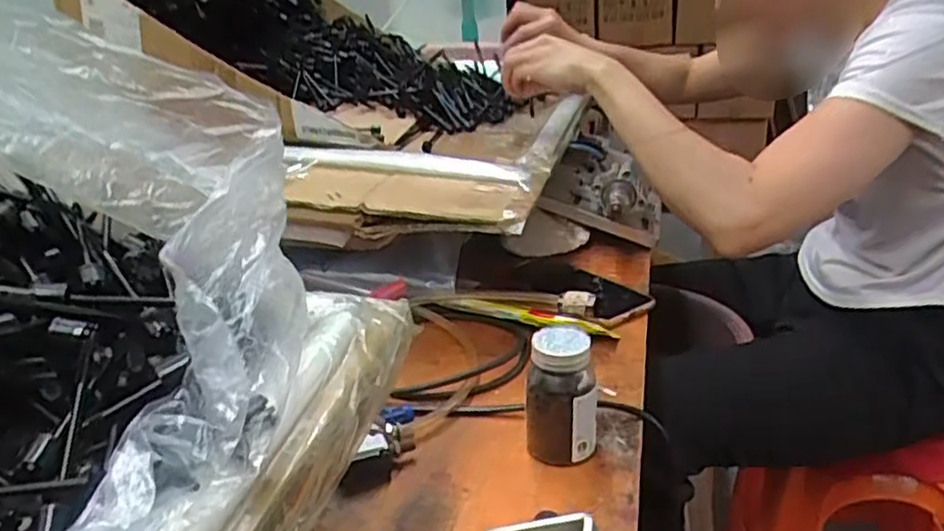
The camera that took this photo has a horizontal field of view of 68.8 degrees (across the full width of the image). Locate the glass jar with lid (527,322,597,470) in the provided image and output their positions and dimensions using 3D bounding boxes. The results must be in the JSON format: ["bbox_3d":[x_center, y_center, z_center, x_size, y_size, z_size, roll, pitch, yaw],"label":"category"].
[{"bbox_3d":[0.063,0.091,0.481,0.050,0.088,0.043,-2,22,6],"label":"glass jar with lid"}]

